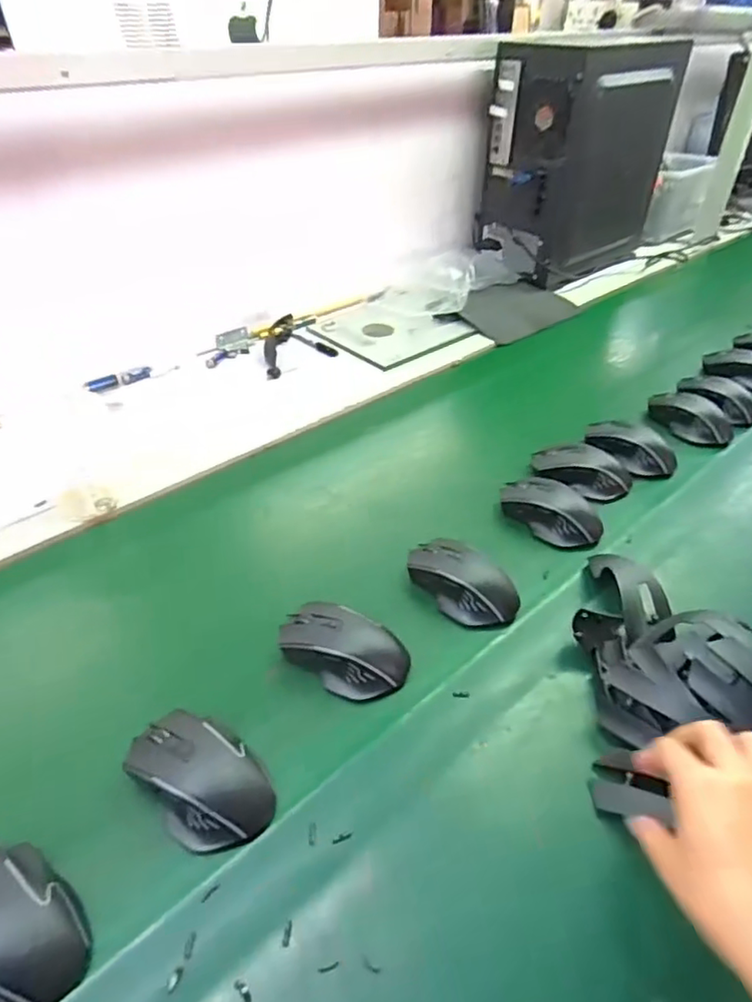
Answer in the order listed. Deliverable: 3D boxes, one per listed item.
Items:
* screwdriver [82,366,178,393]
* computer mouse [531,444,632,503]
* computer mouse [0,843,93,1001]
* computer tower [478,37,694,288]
[{"bbox_3d":[-0.371,-0.191,0.924,0.138,0.015,0.025,-25,47,-26],"label":"screwdriver"},{"bbox_3d":[0.248,-0.033,0.733,0.119,0.041,0.062,12,42,13],"label":"computer mouse"},{"bbox_3d":[-0.230,0.255,0.370,0.109,0.034,0.069,30,48,30],"label":"computer mouse"},{"bbox_3d":[0.392,-0.665,1.177,0.345,0.354,0.194,-28,48,-29],"label":"computer tower"}]

